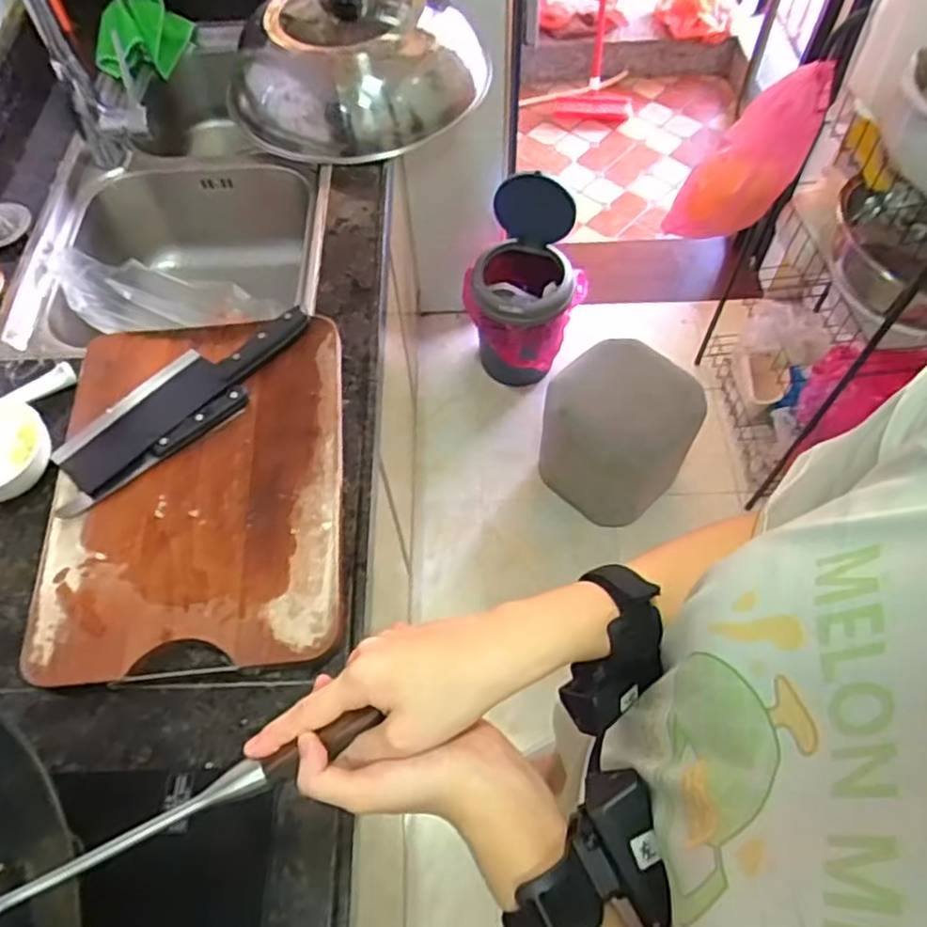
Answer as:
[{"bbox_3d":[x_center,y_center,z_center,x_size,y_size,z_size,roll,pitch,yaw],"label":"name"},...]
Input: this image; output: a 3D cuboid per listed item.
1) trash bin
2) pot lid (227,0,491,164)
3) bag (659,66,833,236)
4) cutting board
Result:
[{"bbox_3d":[0.140,-0.408,1.611,0.246,0.379,0.293,20,63,13],"label":"trash bin"},{"bbox_3d":[-0.181,-0.633,1.060,0.362,0.133,0.370,-1,60,2],"label":"pot lid"},{"bbox_3d":[0.538,-0.574,1.311,0.253,0.296,0.090,-17,61,-7],"label":"bag"},{"bbox_3d":[-0.263,0.013,0.700,0.276,0.033,0.387,-6,60,-1],"label":"cutting board"}]

